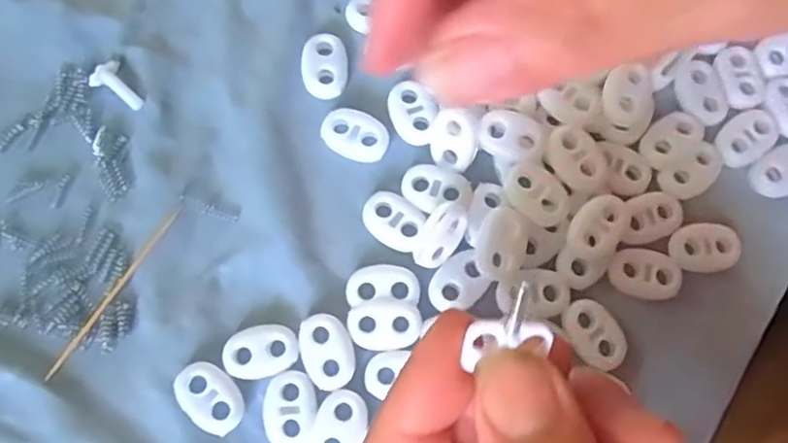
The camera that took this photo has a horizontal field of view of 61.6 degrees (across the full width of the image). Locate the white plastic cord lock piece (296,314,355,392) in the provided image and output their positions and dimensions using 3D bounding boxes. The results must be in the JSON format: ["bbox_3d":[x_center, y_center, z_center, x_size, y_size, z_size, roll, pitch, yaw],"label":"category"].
[{"bbox_3d":[-0.020,0.038,0.196,0.015,0.004,0.022,-20,77,-6],"label":"white plastic cord lock piece"}]

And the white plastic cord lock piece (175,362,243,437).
[{"bbox_3d":[-0.053,0.051,0.192,0.015,0.004,0.022,-41,80,-10],"label":"white plastic cord lock piece"}]

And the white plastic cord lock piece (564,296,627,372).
[{"bbox_3d":[0.061,0.034,0.201,0.014,0.004,0.022,-33,79,-9],"label":"white plastic cord lock piece"}]

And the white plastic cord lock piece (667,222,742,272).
[{"bbox_3d":[0.098,0.008,0.208,0.022,0.004,0.016,2,76,0],"label":"white plastic cord lock piece"}]

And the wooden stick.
[{"bbox_3d":[-0.085,0.021,0.201,0.004,0.004,0.062,32,78,7],"label":"wooden stick"}]

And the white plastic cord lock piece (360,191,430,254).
[{"bbox_3d":[0.000,0.000,0.208,0.020,0.004,0.015,29,77,6],"label":"white plastic cord lock piece"}]

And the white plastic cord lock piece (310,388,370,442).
[{"bbox_3d":[-0.016,0.060,0.190,0.015,0.004,0.022,14,76,3],"label":"white plastic cord lock piece"}]

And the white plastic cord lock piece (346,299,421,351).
[{"bbox_3d":[-0.003,0.031,0.198,0.022,0.004,0.015,-2,76,-1],"label":"white plastic cord lock piece"}]

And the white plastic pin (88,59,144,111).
[{"bbox_3d":[-0.090,-0.044,0.216,0.019,0.004,0.011,44,79,9],"label":"white plastic pin"}]

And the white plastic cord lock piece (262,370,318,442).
[{"bbox_3d":[-0.030,0.055,0.192,0.015,0.004,0.022,-1,76,-1],"label":"white plastic cord lock piece"}]

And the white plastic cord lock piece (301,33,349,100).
[{"bbox_3d":[-0.023,-0.052,0.219,0.015,0.004,0.024,0,76,-1],"label":"white plastic cord lock piece"}]

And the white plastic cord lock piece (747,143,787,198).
[{"bbox_3d":[0.127,-0.017,0.216,0.023,0.004,0.015,-31,78,-8],"label":"white plastic cord lock piece"}]

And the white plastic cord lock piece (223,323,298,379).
[{"bbox_3d":[-0.040,0.038,0.196,0.022,0.004,0.015,-6,76,-2],"label":"white plastic cord lock piece"}]

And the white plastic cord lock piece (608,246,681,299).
[{"bbox_3d":[0.078,0.016,0.204,0.021,0.004,0.015,21,77,5],"label":"white plastic cord lock piece"}]

